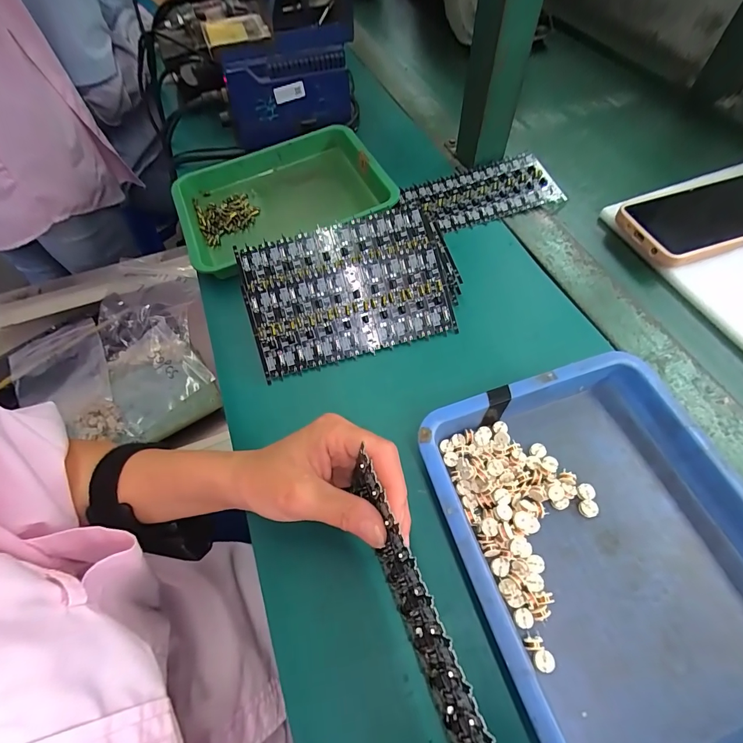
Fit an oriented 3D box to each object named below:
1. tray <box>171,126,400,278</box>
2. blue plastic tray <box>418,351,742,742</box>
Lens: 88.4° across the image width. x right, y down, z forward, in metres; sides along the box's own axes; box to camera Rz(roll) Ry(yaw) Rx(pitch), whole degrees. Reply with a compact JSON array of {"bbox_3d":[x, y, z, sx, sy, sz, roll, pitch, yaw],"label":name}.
[{"bbox_3d":[-0.099,-0.191,0.421,0.222,0.048,0.173,-25,62,-14],"label":"tray"},{"bbox_3d":[0.141,0.100,0.224,0.172,0.025,0.212,-17,60,-9],"label":"blue plastic tray"}]

